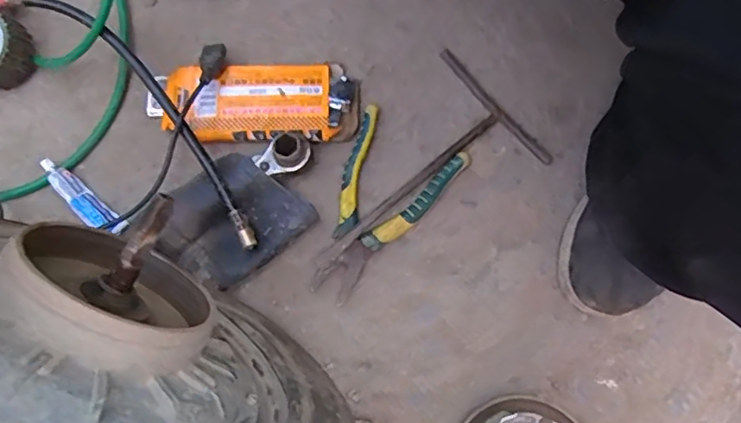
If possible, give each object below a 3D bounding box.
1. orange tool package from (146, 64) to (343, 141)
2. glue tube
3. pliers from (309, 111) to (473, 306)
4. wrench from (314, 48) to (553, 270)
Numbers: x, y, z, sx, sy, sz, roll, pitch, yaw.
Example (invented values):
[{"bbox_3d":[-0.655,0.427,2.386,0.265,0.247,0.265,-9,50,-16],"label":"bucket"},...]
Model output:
[{"bbox_3d":[-0.129,-0.107,0.567,0.176,0.029,0.079,0,75,-1],"label":"orange tool package"},{"bbox_3d":[-0.270,-0.009,0.539,0.097,0.020,0.026,38,77,9],"label":"glue tube"},{"bbox_3d":[0.011,0.001,0.543,0.104,0.021,0.180,24,79,4],"label":"pliers"},{"bbox_3d":[0.037,-0.036,0.550,0.242,0.025,0.149,-39,81,-8],"label":"wrench"}]

